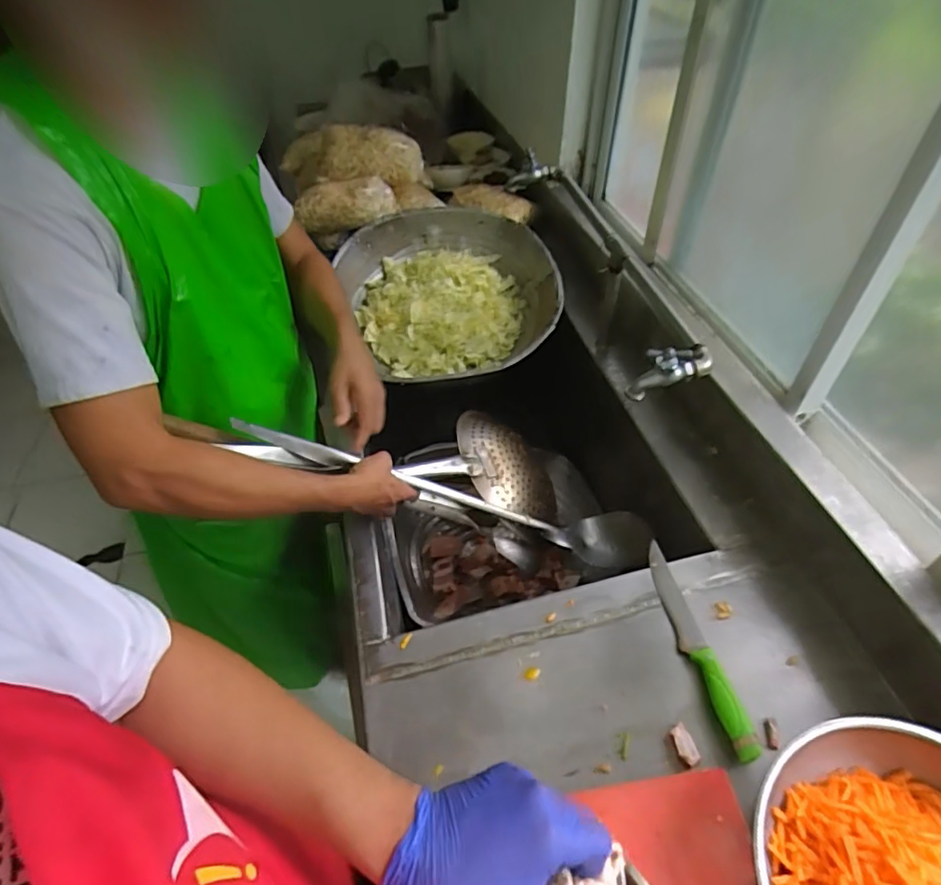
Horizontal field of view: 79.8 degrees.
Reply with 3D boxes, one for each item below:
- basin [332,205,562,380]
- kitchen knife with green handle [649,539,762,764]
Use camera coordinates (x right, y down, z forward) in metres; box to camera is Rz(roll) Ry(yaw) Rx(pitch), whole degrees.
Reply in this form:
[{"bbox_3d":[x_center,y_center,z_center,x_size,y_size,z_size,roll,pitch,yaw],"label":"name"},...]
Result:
[{"bbox_3d":[-0.047,-0.324,1.266,0.476,0.180,0.476,-1,73,4],"label":"basin"},{"bbox_3d":[0.269,0.234,0.680,0.030,0.036,0.272,-7,47,-5],"label":"kitchen knife with green handle"}]

